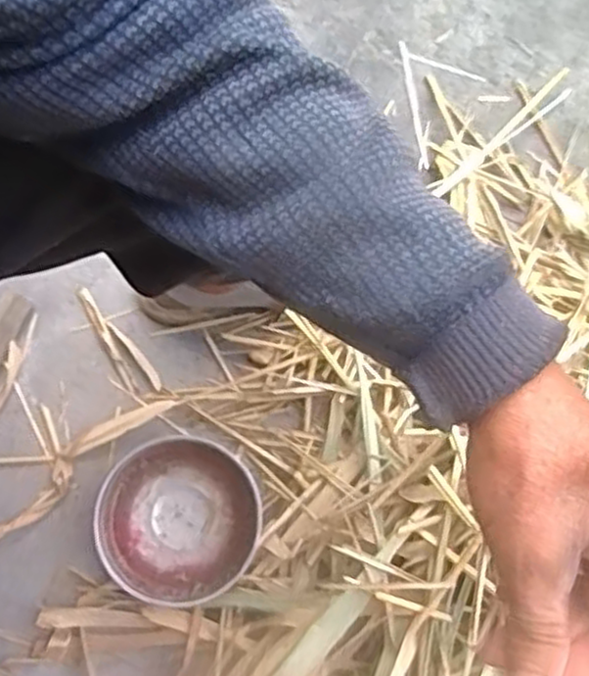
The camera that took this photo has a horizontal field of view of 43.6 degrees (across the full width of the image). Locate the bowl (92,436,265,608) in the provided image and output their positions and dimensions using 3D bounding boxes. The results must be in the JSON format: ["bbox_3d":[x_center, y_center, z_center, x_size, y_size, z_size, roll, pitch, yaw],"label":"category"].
[{"bbox_3d":[-0.118,0.187,0.763,0.161,0.057,0.157,0,74,-2],"label":"bowl"}]

